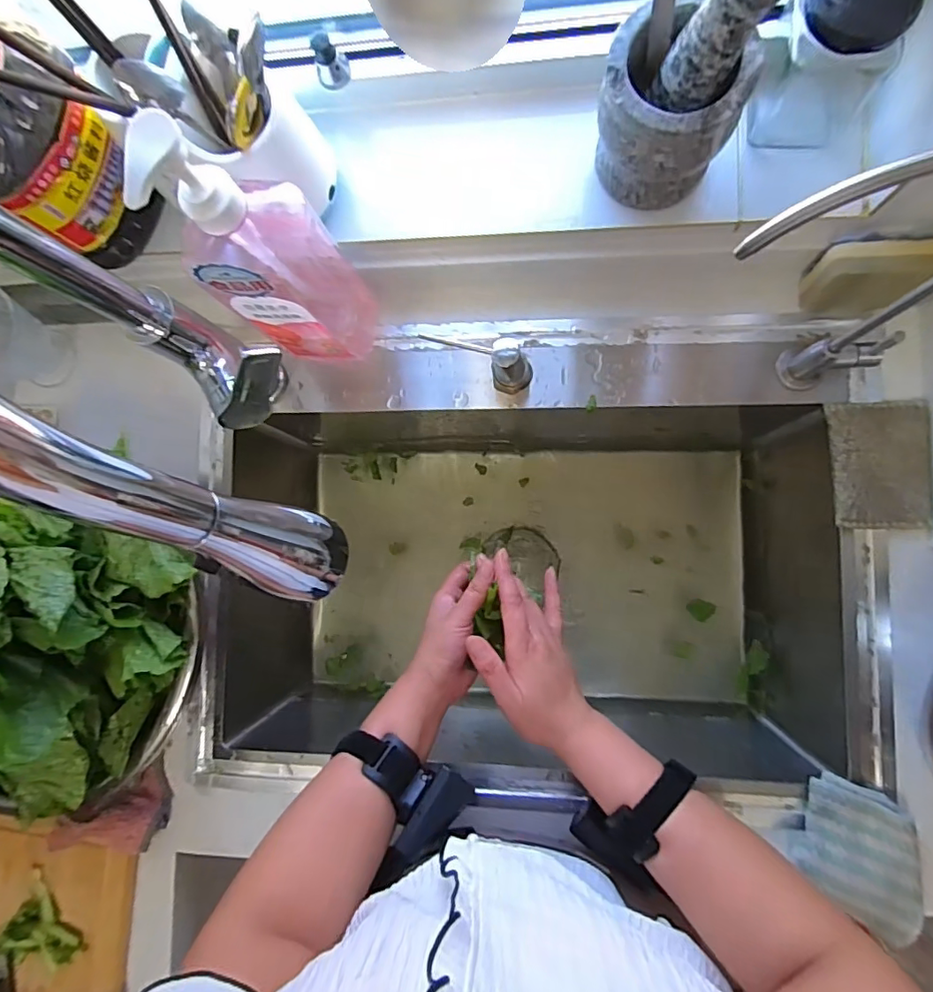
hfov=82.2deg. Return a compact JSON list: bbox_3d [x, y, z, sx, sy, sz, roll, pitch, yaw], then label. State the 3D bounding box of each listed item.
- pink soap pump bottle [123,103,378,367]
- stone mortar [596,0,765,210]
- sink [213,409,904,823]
[{"bbox_3d":[-0.150,-0.186,0.432,0.063,0.292,0.102,22,90,16],"label":"pink soap pump bottle"},{"bbox_3d":[0.159,-0.301,0.428,0.102,0.103,0.097,0,87,7],"label":"stone mortar"},{"bbox_3d":[0.062,0.112,0.660,0.681,0.258,0.443,1,87,7],"label":"sink"}]

